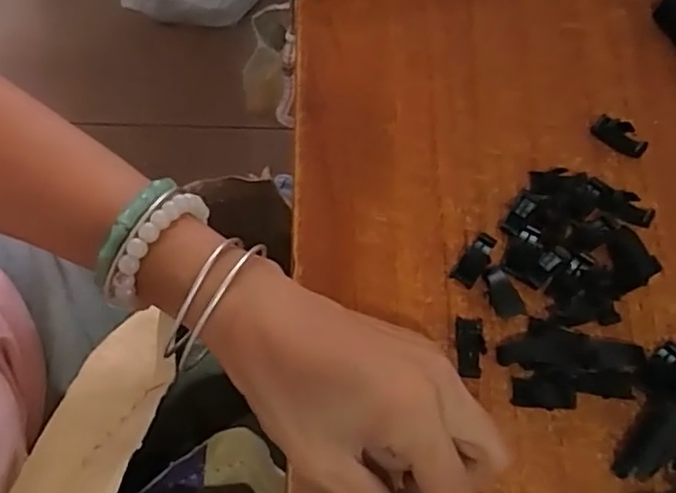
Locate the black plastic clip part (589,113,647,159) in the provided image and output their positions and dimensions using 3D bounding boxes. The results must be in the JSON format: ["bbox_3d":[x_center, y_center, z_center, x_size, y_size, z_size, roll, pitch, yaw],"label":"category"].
[{"bbox_3d":[0.140,-0.055,0.315,0.027,0.009,0.012,35,76,9],"label":"black plastic clip part"}]

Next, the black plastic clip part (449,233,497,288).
[{"bbox_3d":[0.064,0.007,0.295,0.011,0.006,0.026,36,77,9],"label":"black plastic clip part"}]

